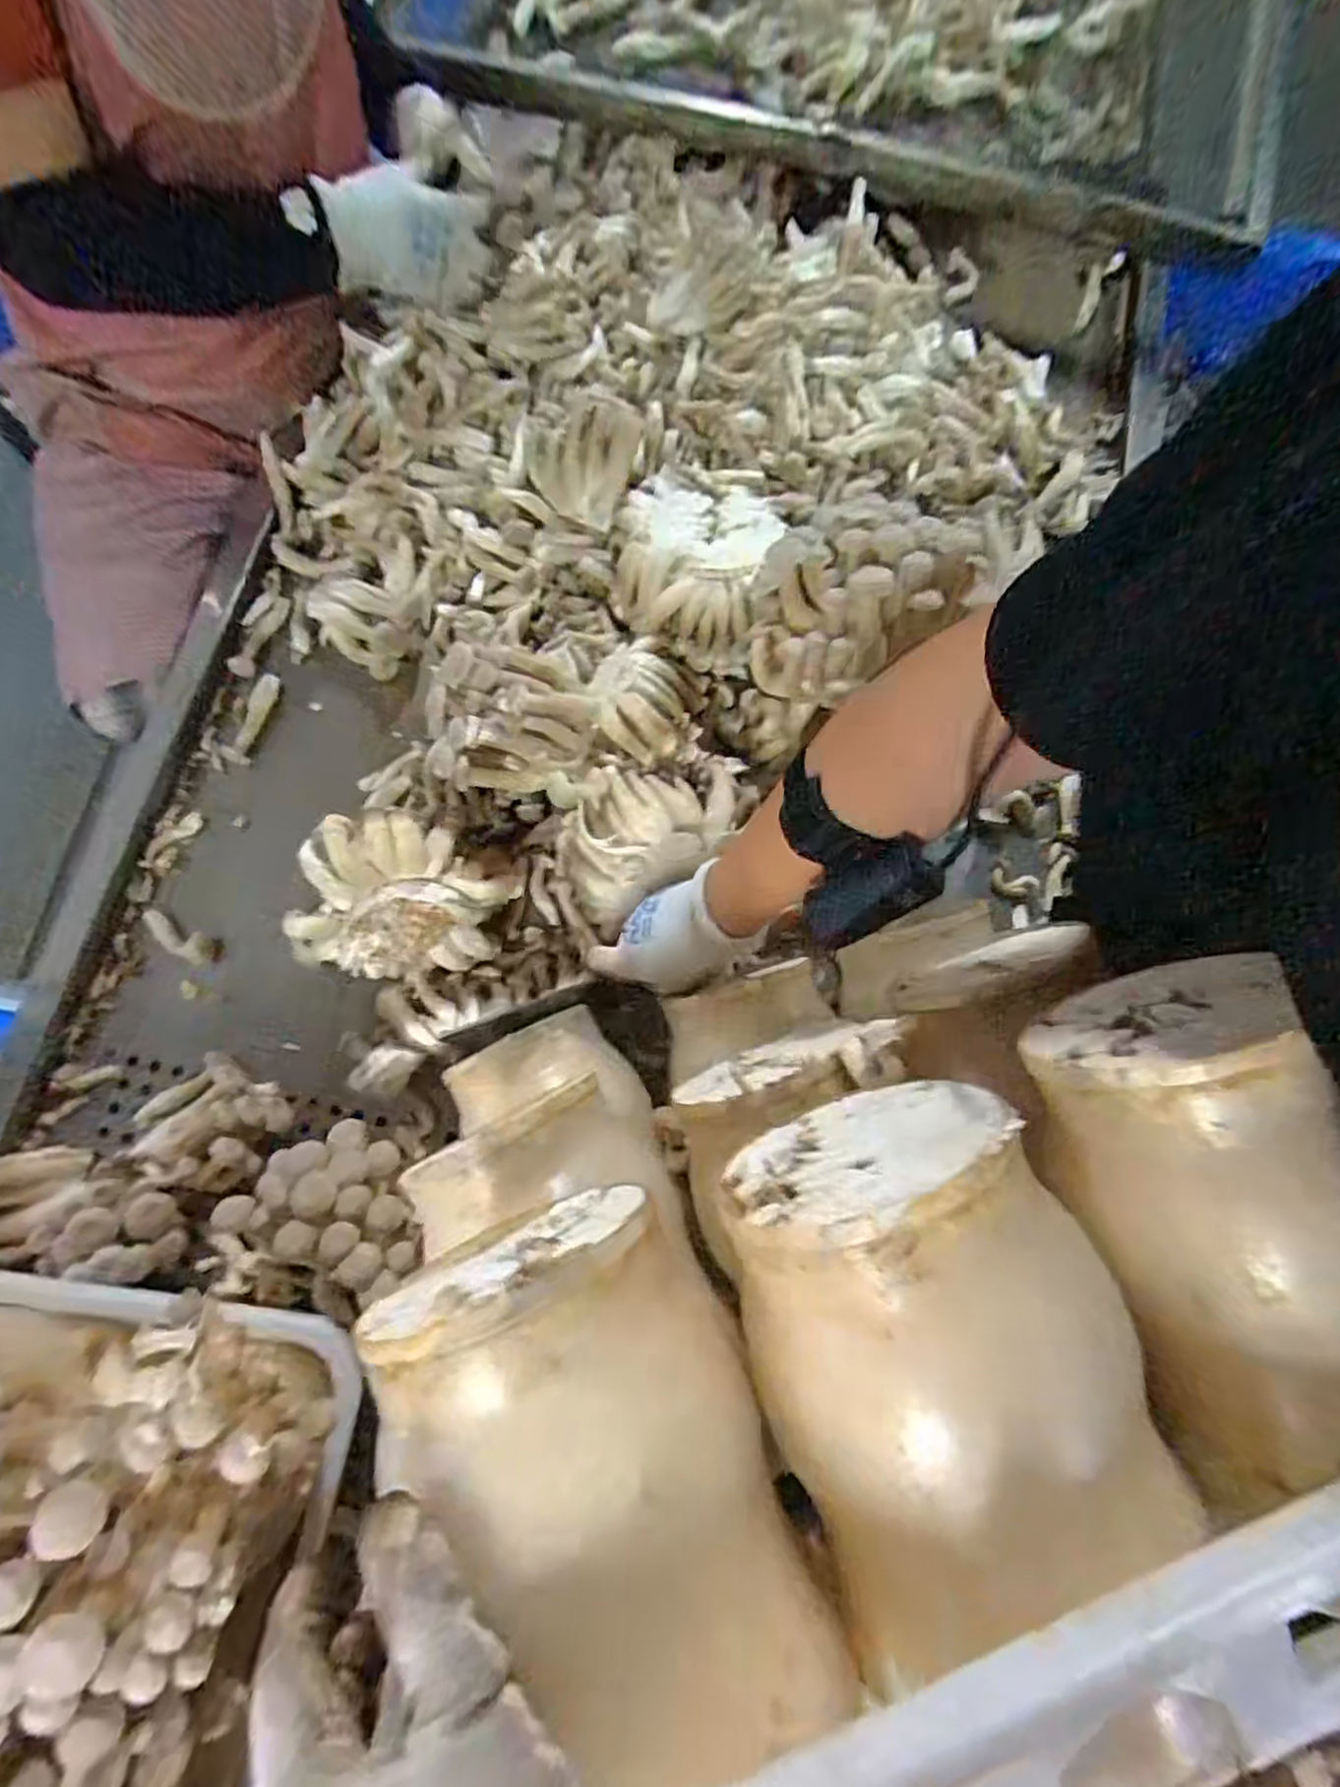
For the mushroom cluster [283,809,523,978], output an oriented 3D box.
[{"bbox_3d":[-0.201,0.008,0.566,0.135,0.098,0.115,16,75,3],"label":"mushroom cluster"}]

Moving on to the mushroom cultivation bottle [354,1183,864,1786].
[{"bbox_3d":[-0.015,0.196,0.262,0.100,0.102,0.167,-31,78,-9],"label":"mushroom cultivation bottle"}]

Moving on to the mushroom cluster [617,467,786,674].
[{"bbox_3d":[0.024,-0.297,0.664,0.147,0.104,0.169,6,75,0],"label":"mushroom cluster"}]

